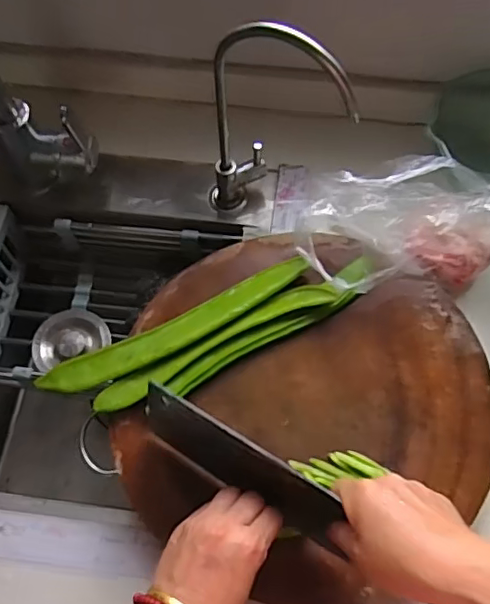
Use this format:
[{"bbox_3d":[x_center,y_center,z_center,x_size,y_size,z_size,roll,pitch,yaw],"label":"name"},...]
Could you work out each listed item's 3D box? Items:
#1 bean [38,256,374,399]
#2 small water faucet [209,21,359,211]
[{"bbox_3d":[-0.058,0.027,0.514,0.258,0.023,0.040,-25,68,-10],"label":"bean"},{"bbox_3d":[0.027,-0.155,0.517,0.131,0.245,0.047,22,68,10],"label":"small water faucet"}]

